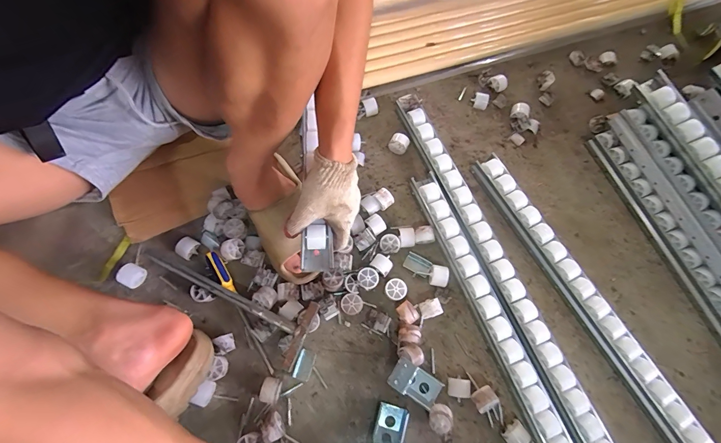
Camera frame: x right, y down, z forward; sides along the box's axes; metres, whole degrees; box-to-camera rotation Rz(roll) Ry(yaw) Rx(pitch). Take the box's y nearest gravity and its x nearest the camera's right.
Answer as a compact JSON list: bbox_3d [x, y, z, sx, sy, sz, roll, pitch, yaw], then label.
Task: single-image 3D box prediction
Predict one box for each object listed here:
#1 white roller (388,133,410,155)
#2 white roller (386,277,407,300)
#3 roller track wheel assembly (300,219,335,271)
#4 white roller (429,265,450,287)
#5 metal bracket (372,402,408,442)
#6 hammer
[{"bbox_3d":[0.073,-0.149,0.644,0.036,0.035,0.026,13,71,2],"label":"white roller"},{"bbox_3d":[0.059,0.115,0.561,0.035,0.024,0.035,-32,75,-12],"label":"white roller"},{"bbox_3d":[-0.061,0.039,0.469,0.045,0.044,0.057,-2,71,-3],"label":"roller track wheel assembly"},{"bbox_3d":[0.133,0.093,0.568,0.031,0.031,0.032,13,71,2],"label":"white roller"},{"bbox_3d":[0.041,0.319,0.489,0.043,0.034,0.084,13,71,2],"label":"metal bracket"},{"bbox_3d":[-0.217,0.124,0.526,0.288,0.026,0.099,23,72,6],"label":"hammer"}]

